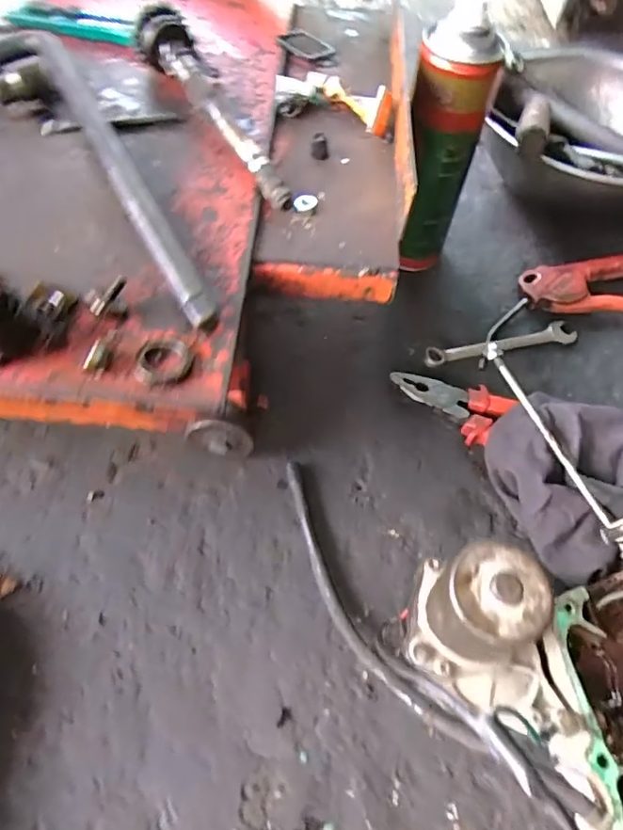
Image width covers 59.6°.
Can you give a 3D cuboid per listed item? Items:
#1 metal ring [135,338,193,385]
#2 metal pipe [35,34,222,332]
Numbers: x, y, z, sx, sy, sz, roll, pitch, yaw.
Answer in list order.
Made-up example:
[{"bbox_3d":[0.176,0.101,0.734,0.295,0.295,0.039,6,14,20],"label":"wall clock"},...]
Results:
[{"bbox_3d":[-0.072,-0.026,0.266,0.026,0.006,0.026,-2,57,-4],"label":"metal ring"},{"bbox_3d":[-0.123,-0.156,0.336,0.017,0.019,0.292,-23,62,-17],"label":"metal pipe"}]

